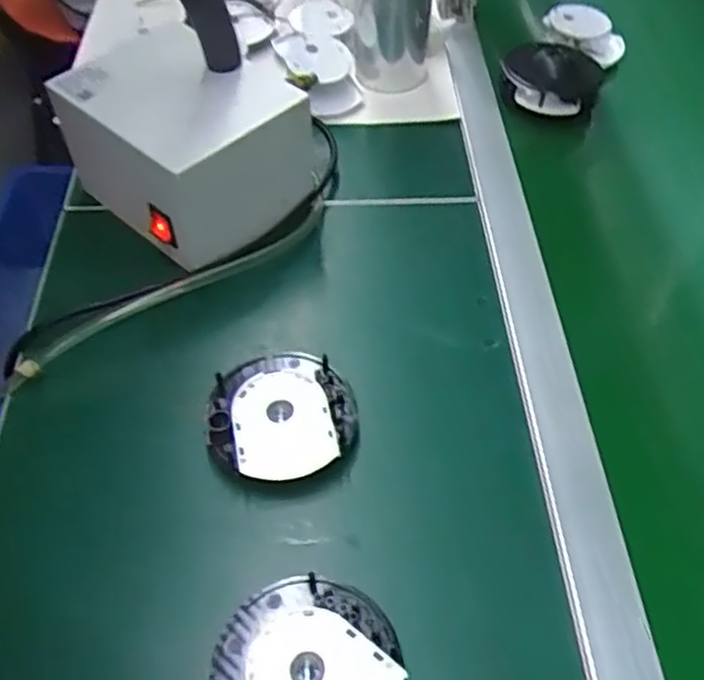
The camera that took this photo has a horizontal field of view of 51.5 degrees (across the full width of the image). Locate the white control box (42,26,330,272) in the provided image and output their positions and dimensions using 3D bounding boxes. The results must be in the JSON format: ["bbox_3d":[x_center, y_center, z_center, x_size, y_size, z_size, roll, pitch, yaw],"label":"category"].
[{"bbox_3d":[-0.135,-0.153,0.588,0.163,0.106,0.127,38,58,24],"label":"white control box"}]

